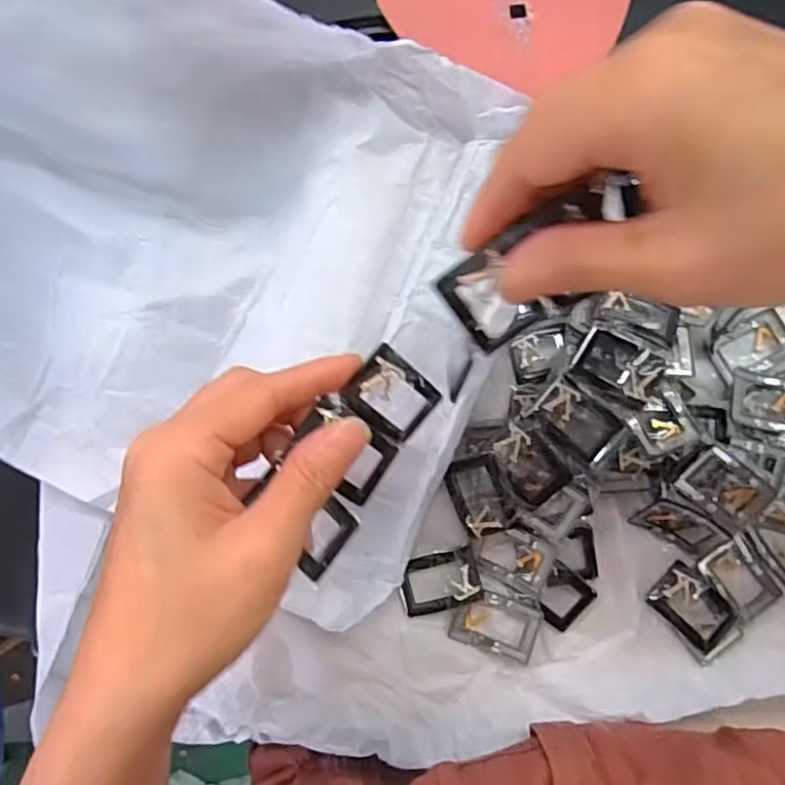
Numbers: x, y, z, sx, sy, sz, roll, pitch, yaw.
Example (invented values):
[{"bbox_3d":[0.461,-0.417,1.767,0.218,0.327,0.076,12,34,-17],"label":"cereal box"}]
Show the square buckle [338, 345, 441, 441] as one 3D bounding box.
[{"bbox_3d":[0.001,0.002,0.244,0.027,0.005,0.039,-50,128,0],"label":"square buckle"}]

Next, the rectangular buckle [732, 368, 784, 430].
[{"bbox_3d":[0.191,0.004,0.314,0.042,0.011,0.032,7,74,-5],"label":"rectangular buckle"}]

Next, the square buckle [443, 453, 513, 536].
[{"bbox_3d":[0.044,0.051,0.307,0.026,0.008,0.039,-21,85,12],"label":"square buckle"}]

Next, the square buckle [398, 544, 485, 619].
[{"bbox_3d":[0.024,0.096,0.311,0.040,0.009,0.030,-14,90,-3],"label":"square buckle"}]

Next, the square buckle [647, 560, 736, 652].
[{"bbox_3d":[0.155,0.110,0.317,0.039,0.011,0.028,43,88,-2],"label":"square buckle"}]

